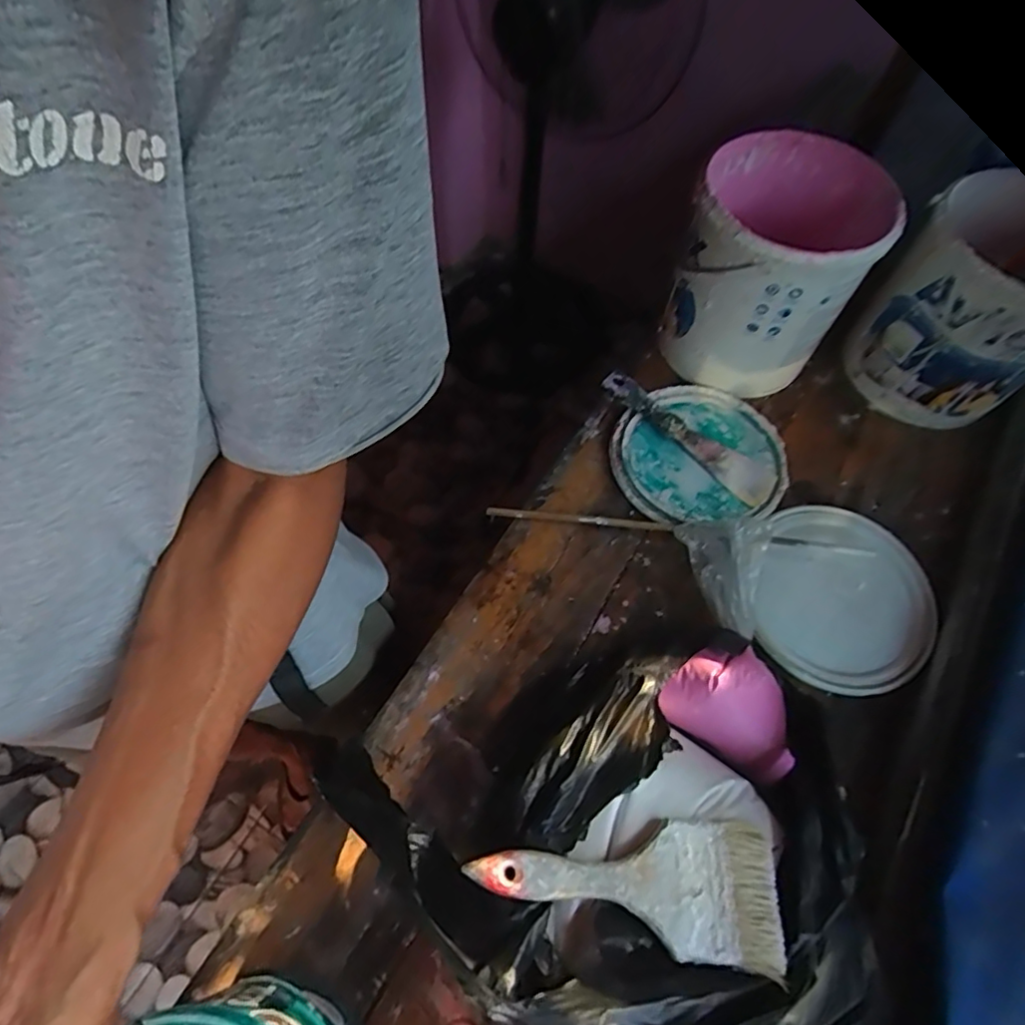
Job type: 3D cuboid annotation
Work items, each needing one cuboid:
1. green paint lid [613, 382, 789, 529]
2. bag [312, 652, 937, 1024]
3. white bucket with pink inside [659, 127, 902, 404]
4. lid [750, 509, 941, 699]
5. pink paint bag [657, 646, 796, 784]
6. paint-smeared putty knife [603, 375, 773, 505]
[{"bbox_3d":[0.197,-0.065,0.612,0.182,0.018,0.169,1,62,-1],"label":"green paint lid"},{"bbox_3d":[0.074,0.241,0.381,0.371,0.110,0.290,-13,63,-8],"label":"bag"},{"bbox_3d":[0.264,-0.251,0.611,0.165,0.183,0.172,1,62,-1],"label":"white bucket with pink inside"},{"bbox_3d":[0.311,0.078,0.550,0.164,0.018,0.176,1,62,-1],"label":"lid"},{"bbox_3d":[0.175,0.148,0.456,0.105,0.039,0.079,29,65,13],"label":"pink paint bag"},{"bbox_3d":[0.185,-0.087,0.616,0.200,0.020,0.048,41,69,18],"label":"paint-smeared putty knife"}]

